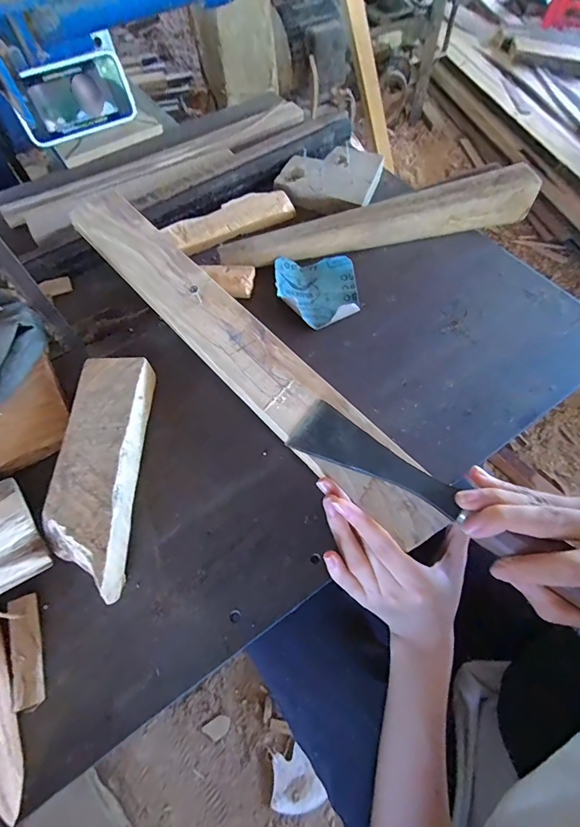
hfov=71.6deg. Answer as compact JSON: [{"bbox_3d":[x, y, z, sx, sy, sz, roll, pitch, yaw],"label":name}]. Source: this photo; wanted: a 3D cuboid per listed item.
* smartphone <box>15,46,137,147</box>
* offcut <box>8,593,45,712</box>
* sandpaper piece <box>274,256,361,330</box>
[{"bbox_3d":[-0.299,-0.436,0.556,0.152,0.082,0.015,-27,52,-10],"label":"smartphone"},{"bbox_3d":[-0.181,0.161,0.275,0.017,0.013,0.069,-20,62,-9],"label":"offcut"},{"bbox_3d":[0.029,-0.132,0.430,0.084,0.017,0.091,-6,61,-1],"label":"sandpaper piece"}]

